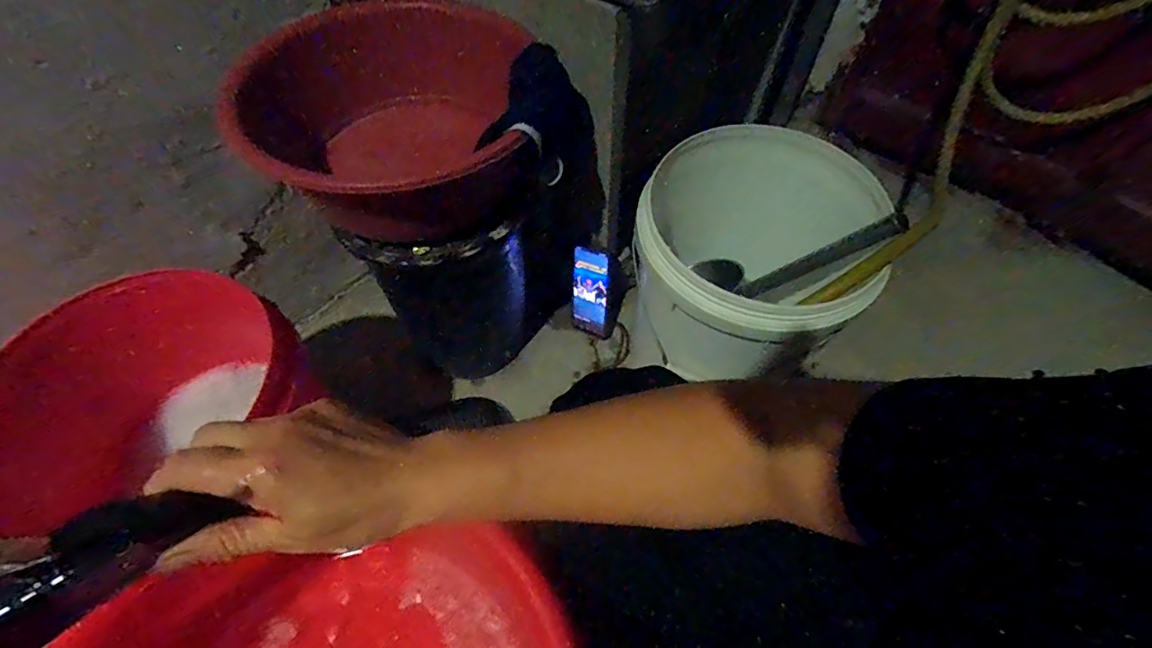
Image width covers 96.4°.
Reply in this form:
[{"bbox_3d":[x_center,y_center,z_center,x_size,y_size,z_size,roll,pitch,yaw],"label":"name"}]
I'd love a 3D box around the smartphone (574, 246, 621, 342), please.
[{"bbox_3d":[0.031,-0.053,0.902,0.076,0.162,0.008,9,28,9],"label":"smartphone"}]

